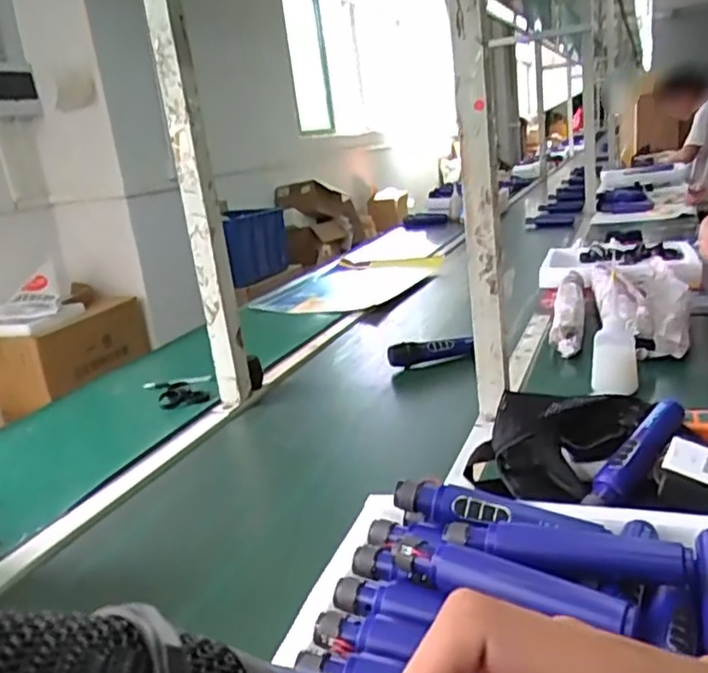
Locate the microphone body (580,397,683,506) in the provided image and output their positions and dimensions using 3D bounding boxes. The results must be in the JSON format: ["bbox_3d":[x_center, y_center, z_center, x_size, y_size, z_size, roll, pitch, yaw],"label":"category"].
[{"bbox_3d":[0.304,0.128,0.712,0.191,0.032,0.041,-34,30,-34],"label":"microphone body"}]

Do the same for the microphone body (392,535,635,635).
[{"bbox_3d":[0.112,0.186,0.505,0.184,0.028,0.028,7,21,40],"label":"microphone body"}]

